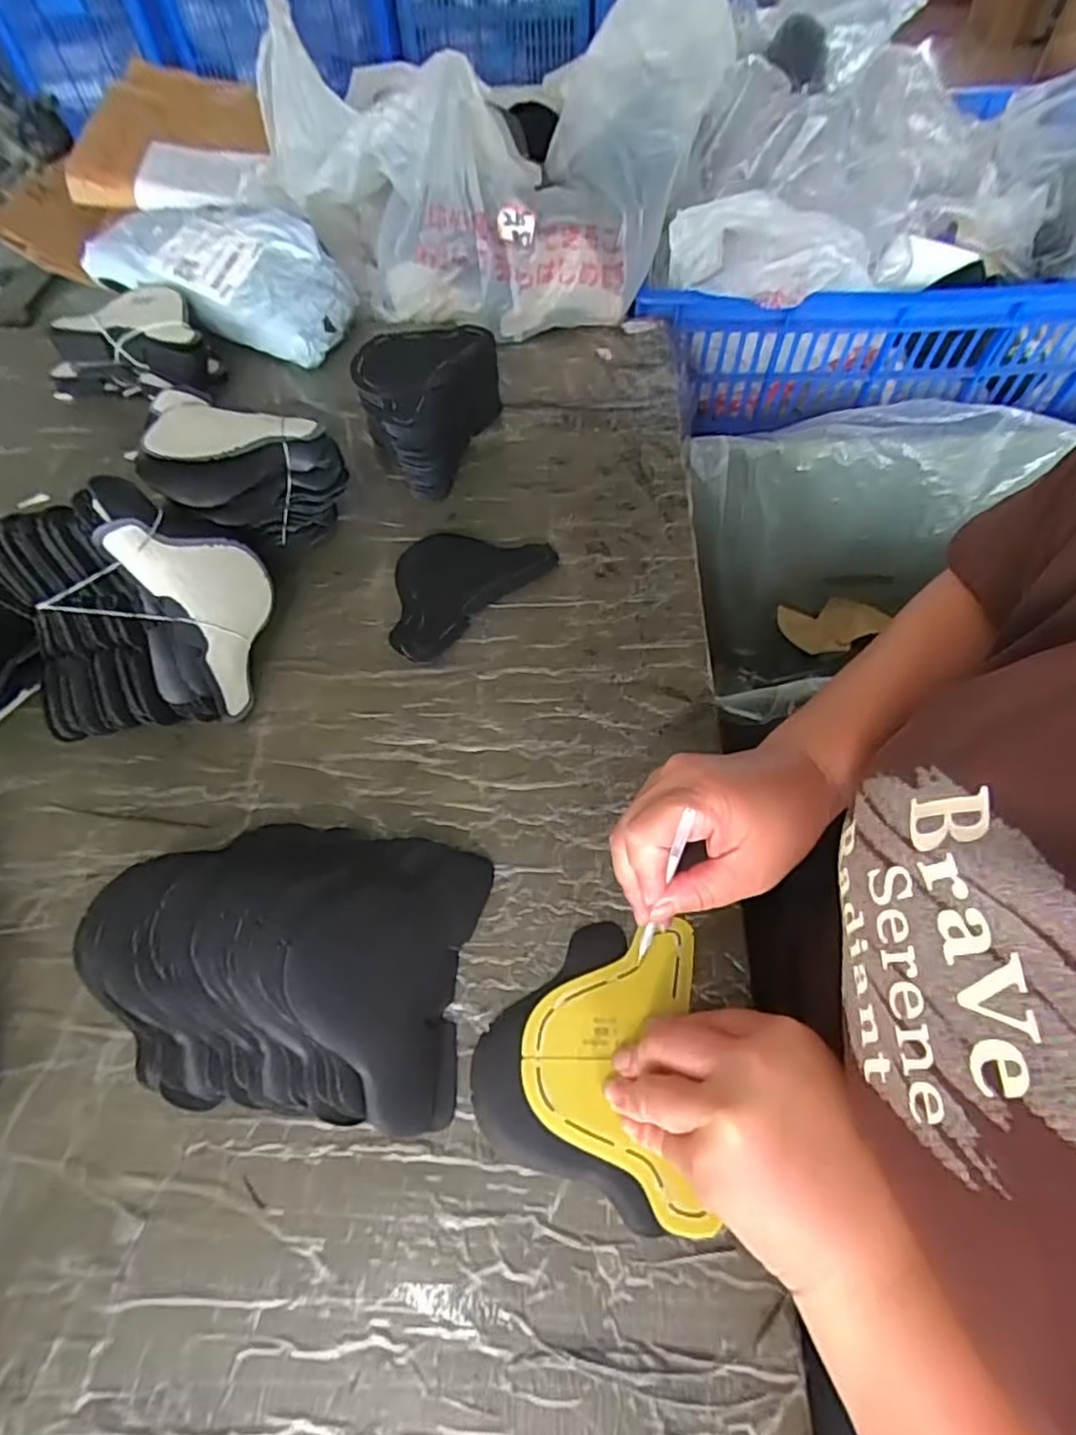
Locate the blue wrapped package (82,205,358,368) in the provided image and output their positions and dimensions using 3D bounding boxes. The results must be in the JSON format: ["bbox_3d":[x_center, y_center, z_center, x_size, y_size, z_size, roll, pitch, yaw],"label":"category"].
[{"bbox_3d":[-0.317,-0.450,0.666,0.270,0.071,0.114,20,62,13],"label":"blue wrapped package"}]

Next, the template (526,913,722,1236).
[{"bbox_3d":[0.037,0.171,0.330,0.087,0.006,0.132,2,60,3],"label":"template"}]

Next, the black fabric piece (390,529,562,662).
[{"bbox_3d":[-0.067,-0.108,0.504,0.140,0.008,0.096,-41,66,-19],"label":"black fabric piece"}]

